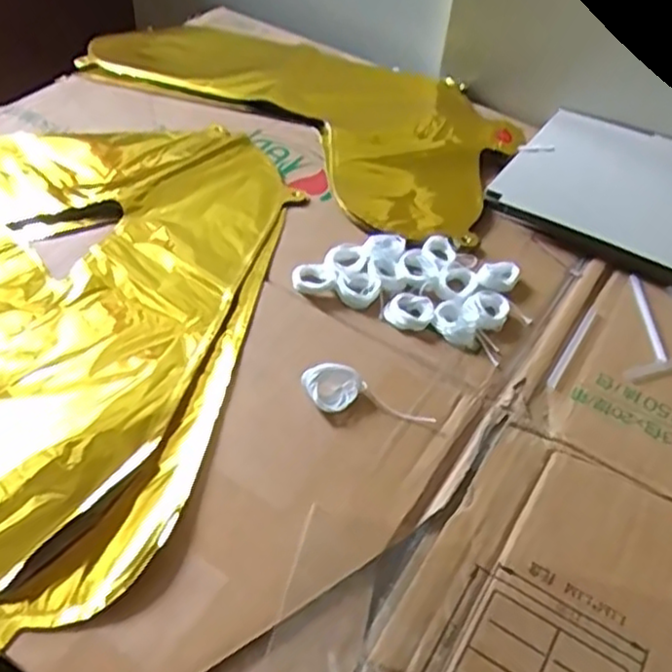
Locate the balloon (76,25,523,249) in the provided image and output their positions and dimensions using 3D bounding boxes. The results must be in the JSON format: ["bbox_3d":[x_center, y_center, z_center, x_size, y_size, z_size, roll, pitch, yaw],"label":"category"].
[{"bbox_3d":[-0.020,-0.214,0.647,0.427,0.039,0.217,36,52,25],"label":"balloon"}]

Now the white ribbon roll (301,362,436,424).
[{"bbox_3d":[0.018,0.031,0.397,0.072,0.014,0.026,5,46,-2],"label":"white ribbon roll"}]

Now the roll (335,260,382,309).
[{"bbox_3d":[0.016,-0.032,0.462,0.031,0.009,0.027,-27,54,-29],"label":"roll"}]

